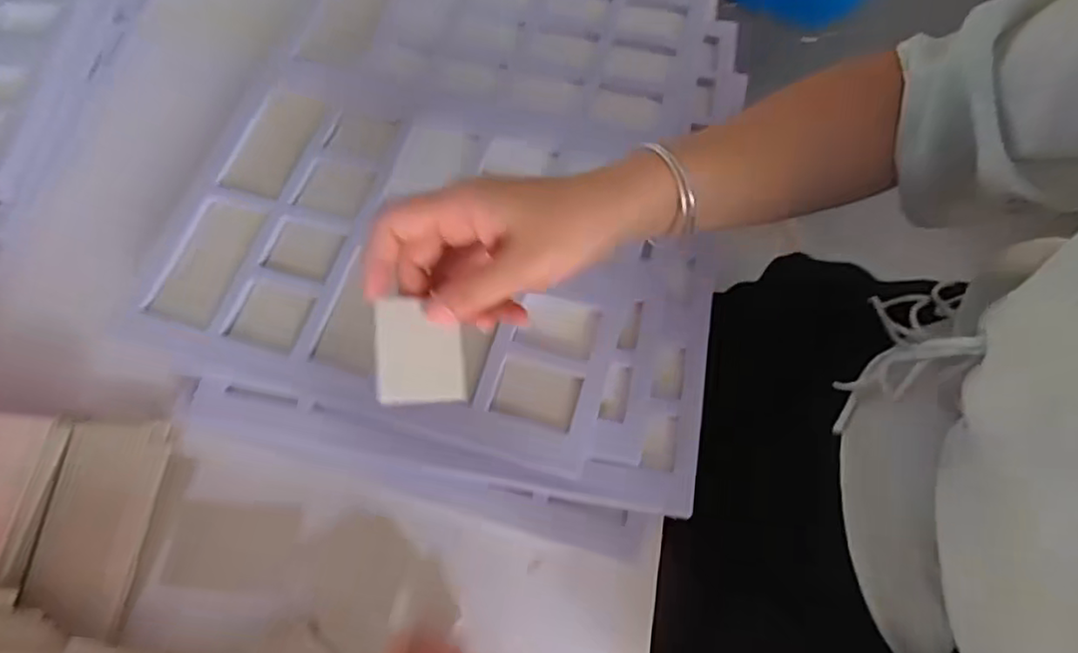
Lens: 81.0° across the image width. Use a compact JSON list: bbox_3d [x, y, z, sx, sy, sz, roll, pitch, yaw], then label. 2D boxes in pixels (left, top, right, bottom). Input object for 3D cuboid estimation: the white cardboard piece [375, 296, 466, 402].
[{"bbox_3d":[-0.060,0.013,0.321,0.044,0.004,0.050,-2,83,-20],"label":"white cardboard piece"}]

